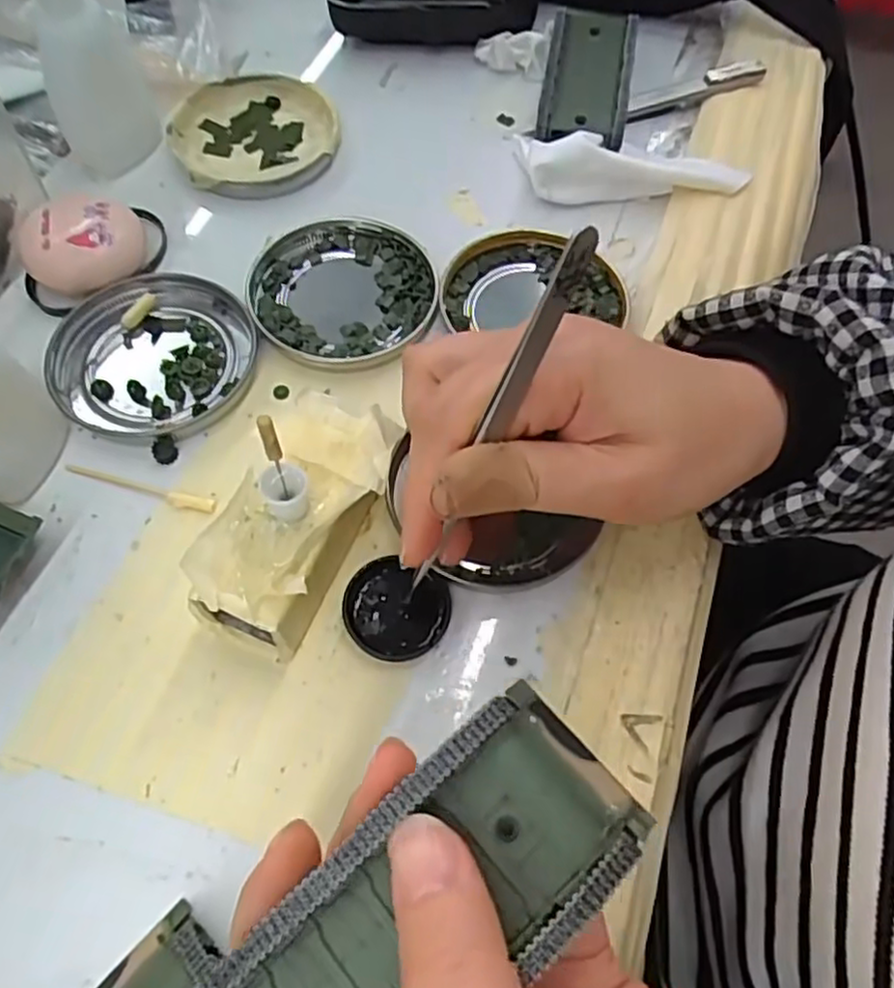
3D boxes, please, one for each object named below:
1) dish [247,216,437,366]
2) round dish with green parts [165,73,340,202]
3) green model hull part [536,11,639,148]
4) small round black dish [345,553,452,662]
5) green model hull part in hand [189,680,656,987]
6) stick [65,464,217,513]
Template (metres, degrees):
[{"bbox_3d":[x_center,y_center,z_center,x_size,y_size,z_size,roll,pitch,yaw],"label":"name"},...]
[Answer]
[{"bbox_3d":[-0.045,-0.088,0.306,0.078,0.009,0.077,1,62,-2],"label":"dish"},{"bbox_3d":[-0.095,-0.177,0.350,0.077,0.014,0.074,1,62,-2],"label":"round dish with green parts"},{"bbox_3d":[0.072,-0.217,0.369,0.042,0.026,0.095,10,62,2],"label":"green model hull part"},{"bbox_3d":[-0.017,0.040,0.243,0.035,0.007,0.033,1,62,-2],"label":"small round black dish"},{"bbox_3d":[-0.004,0.086,0.146,0.096,0.017,0.041,-40,71,-13],"label":"green model hull part in hand"},{"bbox_3d":[-0.114,-0.003,0.263,0.059,0.004,0.006,15,63,5],"label":"stick"}]

